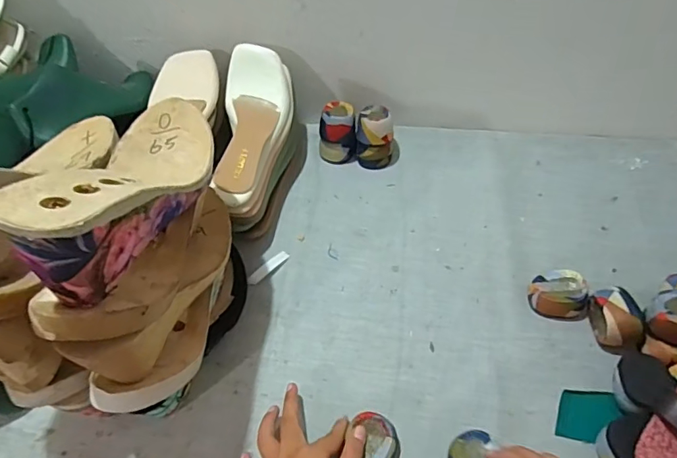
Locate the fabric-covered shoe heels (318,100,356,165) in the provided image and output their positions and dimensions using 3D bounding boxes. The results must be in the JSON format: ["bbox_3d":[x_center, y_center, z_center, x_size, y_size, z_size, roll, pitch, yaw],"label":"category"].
[{"bbox_3d":[-0.002,-0.141,0.720,0.050,0.080,0.061,-3,55,1],"label":"fabric-covered shoe heels"}]

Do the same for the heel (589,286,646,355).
[{"bbox_3d":[0.307,0.101,0.553,0.042,0.052,0.062,-3,55,0],"label":"heel"}]

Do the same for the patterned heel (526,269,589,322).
[{"bbox_3d":[0.255,0.075,0.580,0.061,0.037,0.055,-11,56,-5],"label":"patterned heel"}]

